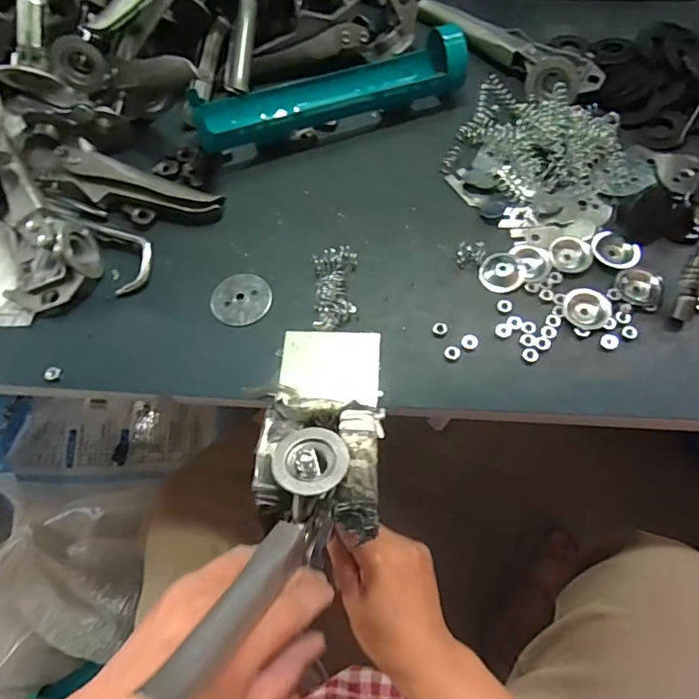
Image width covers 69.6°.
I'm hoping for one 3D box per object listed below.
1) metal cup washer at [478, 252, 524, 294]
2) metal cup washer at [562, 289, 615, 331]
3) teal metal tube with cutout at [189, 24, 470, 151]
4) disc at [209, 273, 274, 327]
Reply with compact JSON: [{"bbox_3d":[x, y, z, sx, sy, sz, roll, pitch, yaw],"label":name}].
[{"bbox_3d":[0.120,-0.062,0.393,0.033,0.004,0.037,16,67,11],"label":"metal cup washer"},{"bbox_3d":[0.178,-0.031,0.374,0.033,0.006,0.034,-2,65,3],"label":"metal cup washer"},{"bbox_3d":[-0.015,-0.231,0.453,0.242,0.049,0.066,-17,65,-4],"label":"teal metal tube with cutout"},{"bbox_3d":[-0.086,-0.040,0.401,0.046,0.005,0.045,-2,65,3],"label":"disc"}]

